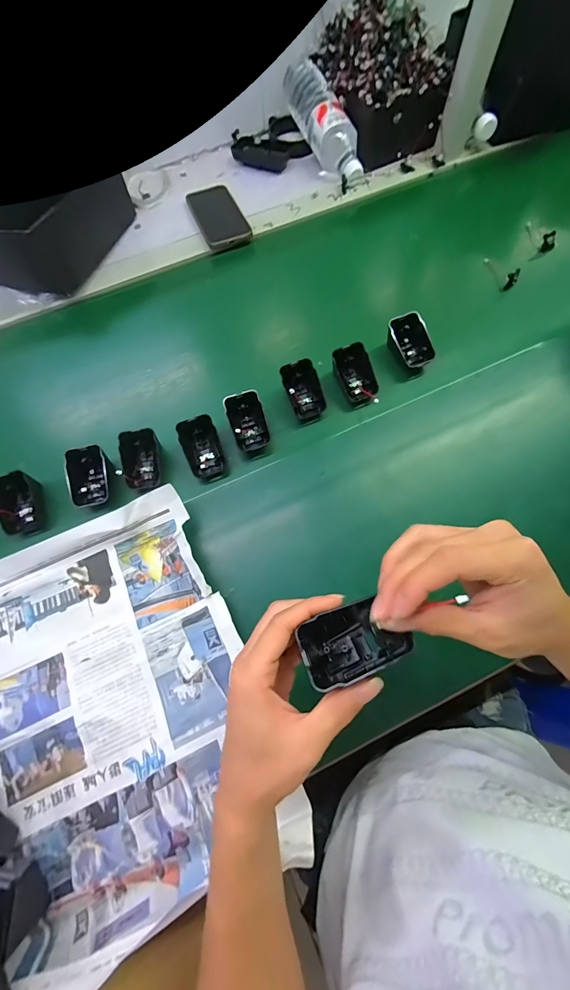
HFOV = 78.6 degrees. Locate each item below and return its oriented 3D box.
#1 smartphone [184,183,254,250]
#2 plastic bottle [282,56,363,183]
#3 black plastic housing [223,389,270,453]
[{"bbox_3d":[-0.114,-0.475,0.590,0.077,0.011,0.148,-21,73,-5],"label":"smartphone"},{"bbox_3d":[0.064,-0.658,0.612,0.063,0.056,0.249,-26,83,-7],"label":"plastic bottle"},{"bbox_3d":[-0.046,-0.087,0.430,0.046,0.041,0.064,-18,71,-5],"label":"black plastic housing"}]

